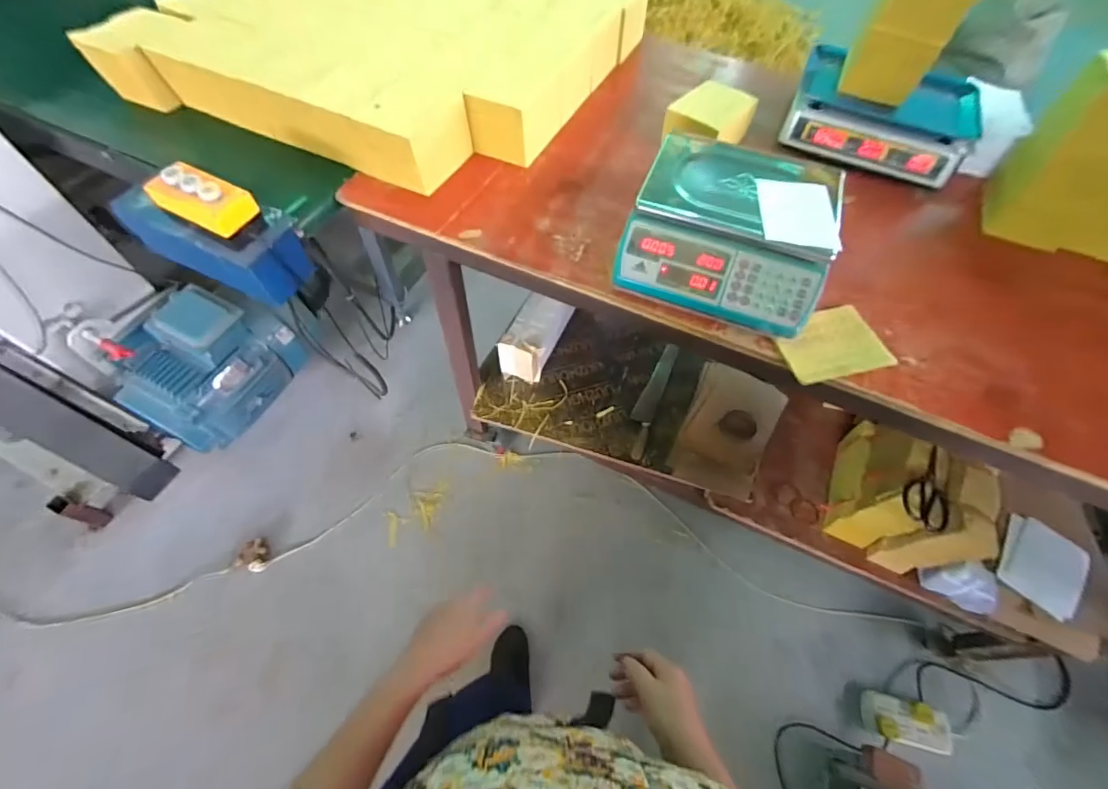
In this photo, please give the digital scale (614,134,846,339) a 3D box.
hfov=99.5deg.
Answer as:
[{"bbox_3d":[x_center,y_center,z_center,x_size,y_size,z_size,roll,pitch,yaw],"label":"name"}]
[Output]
[{"bbox_3d":[0.287,-0.279,0.758,0.299,0.111,0.330,20,61,10],"label":"digital scale"}]

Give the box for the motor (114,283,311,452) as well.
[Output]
[{"bbox_3d":[-0.915,-0.072,1.255,0.232,0.320,0.371,21,61,10],"label":"motor"}]

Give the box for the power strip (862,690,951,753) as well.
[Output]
[{"bbox_3d":[0.902,0.839,1.199,0.226,0.030,0.096,14,60,6],"label":"power strip"}]

